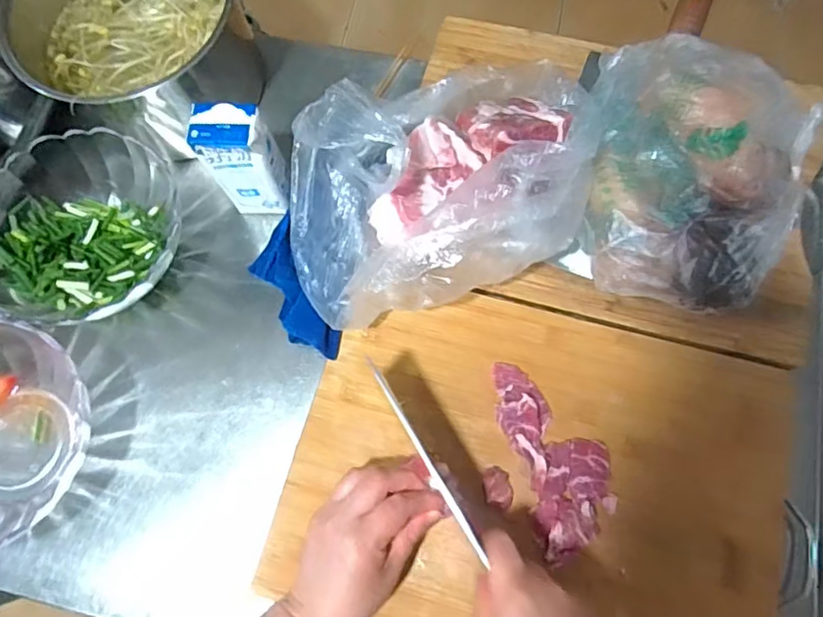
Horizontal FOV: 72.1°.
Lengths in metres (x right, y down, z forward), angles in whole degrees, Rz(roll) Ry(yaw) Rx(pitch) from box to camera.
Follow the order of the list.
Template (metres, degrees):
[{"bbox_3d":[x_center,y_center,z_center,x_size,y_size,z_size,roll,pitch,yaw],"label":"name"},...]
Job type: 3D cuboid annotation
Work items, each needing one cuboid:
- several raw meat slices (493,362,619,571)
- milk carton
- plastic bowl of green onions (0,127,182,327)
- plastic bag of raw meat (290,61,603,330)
[{"bbox_3d":[0.118,0.115,0.457,0.071,0.021,0.154,-16,73,-3],"label":"several raw meat slices"},{"bbox_3d":[-0.150,-0.134,0.523,0.066,0.126,0.043,-4,72,1],"label":"milk carton"},{"bbox_3d":[-0.312,-0.079,0.543,0.193,0.058,0.186,-1,72,2],"label":"plastic bowl of green onions"},{"bbox_3d":[0.029,-0.108,0.487,0.290,0.102,0.193,-25,73,-6],"label":"plastic bag of raw meat"}]

